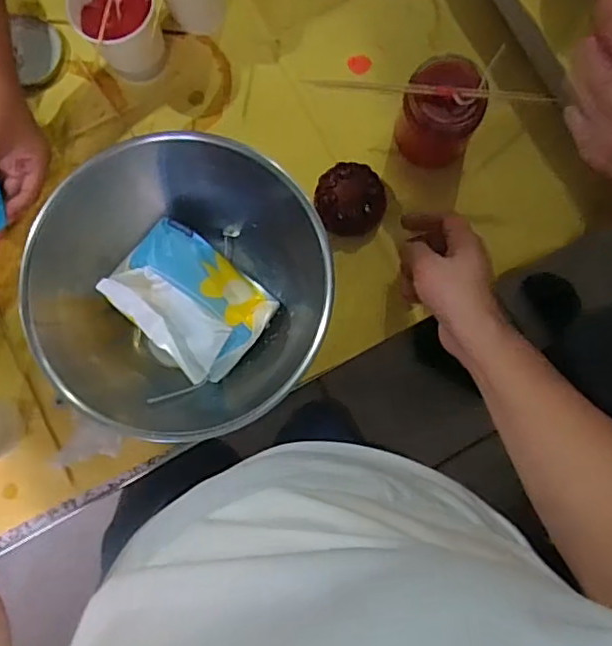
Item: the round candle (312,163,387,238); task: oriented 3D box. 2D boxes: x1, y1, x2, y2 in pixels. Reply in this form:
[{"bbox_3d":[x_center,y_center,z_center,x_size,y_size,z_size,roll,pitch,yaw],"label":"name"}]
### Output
[{"bbox_3d":[0.042,-0.115,0.564,0.063,0.025,0.063,0,85,3],"label":"round candle"}]

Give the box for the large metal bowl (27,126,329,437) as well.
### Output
[{"bbox_3d":[-0.093,-0.036,0.521,0.234,0.109,0.216,0,85,3],"label":"large metal bowl"}]

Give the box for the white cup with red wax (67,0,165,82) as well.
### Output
[{"bbox_3d":[-0.162,-0.268,0.553,0.071,0.096,0.076,0,85,3],"label":"white cup with red wax"}]

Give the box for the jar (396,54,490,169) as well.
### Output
[{"bbox_3d":[0.117,-0.177,0.527,0.067,0.089,0.065,0,85,3],"label":"jar"}]

